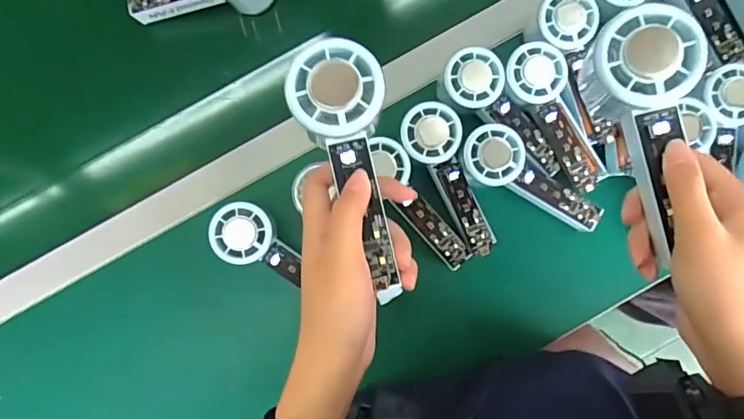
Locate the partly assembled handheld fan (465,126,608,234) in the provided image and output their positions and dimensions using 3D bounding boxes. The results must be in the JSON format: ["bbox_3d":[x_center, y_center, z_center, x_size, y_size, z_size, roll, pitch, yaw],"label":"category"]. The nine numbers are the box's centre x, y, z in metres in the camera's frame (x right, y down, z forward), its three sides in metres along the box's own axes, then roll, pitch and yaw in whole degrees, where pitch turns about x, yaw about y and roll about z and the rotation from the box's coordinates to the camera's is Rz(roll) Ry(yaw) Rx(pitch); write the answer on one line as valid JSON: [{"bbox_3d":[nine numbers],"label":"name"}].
[{"bbox_3d":[0.155,-0.026,0.487,0.151,0.020,0.056,31,86,-12],"label":"partly assembled handheld fan"}]

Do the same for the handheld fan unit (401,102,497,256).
[{"bbox_3d":[0.078,-0.029,0.488,0.053,0.030,0.150,-26,85,-1],"label":"handheld fan unit"}]

